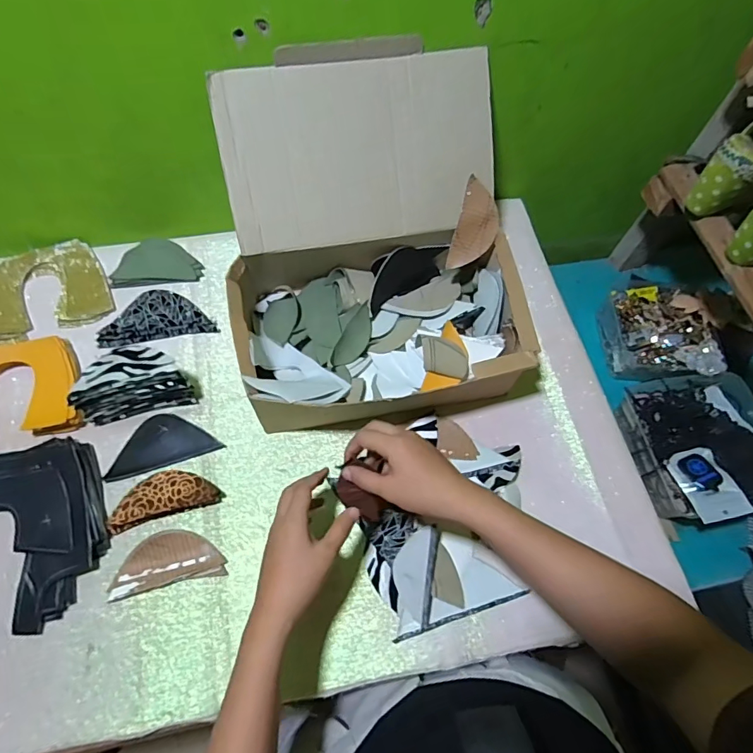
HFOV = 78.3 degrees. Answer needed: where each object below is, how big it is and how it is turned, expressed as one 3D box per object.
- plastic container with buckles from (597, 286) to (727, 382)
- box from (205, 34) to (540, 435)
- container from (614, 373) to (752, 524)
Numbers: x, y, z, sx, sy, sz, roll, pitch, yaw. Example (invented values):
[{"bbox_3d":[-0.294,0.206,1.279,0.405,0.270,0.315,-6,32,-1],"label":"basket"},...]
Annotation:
[{"bbox_3d":[0.458,-0.075,0.750,0.145,0.077,0.179,-1,64,-4],"label":"plastic container with buckles"},{"bbox_3d":[-0.006,-0.146,0.548,0.335,0.236,0.343,-11,66,-9],"label":"box"},{"bbox_3d":[0.476,0.093,0.669,0.196,0.063,0.212,-8,65,-8],"label":"container"}]

